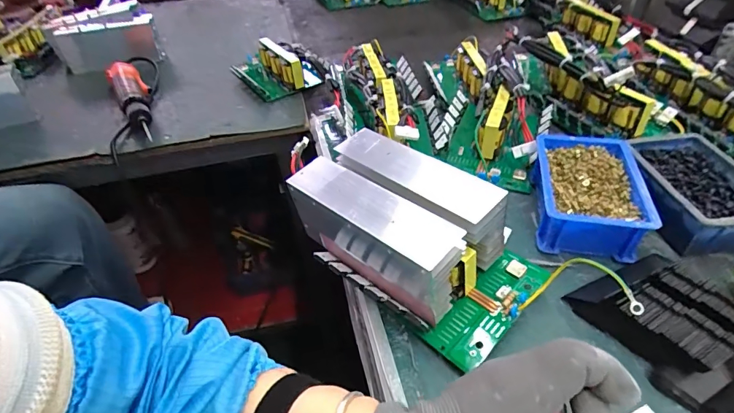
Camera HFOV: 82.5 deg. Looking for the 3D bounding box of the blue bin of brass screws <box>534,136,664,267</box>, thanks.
[{"bbox_3d":[0.235,-0.018,0.452,0.100,0.051,0.151,6,43,13],"label":"blue bin of brass screws"}]

